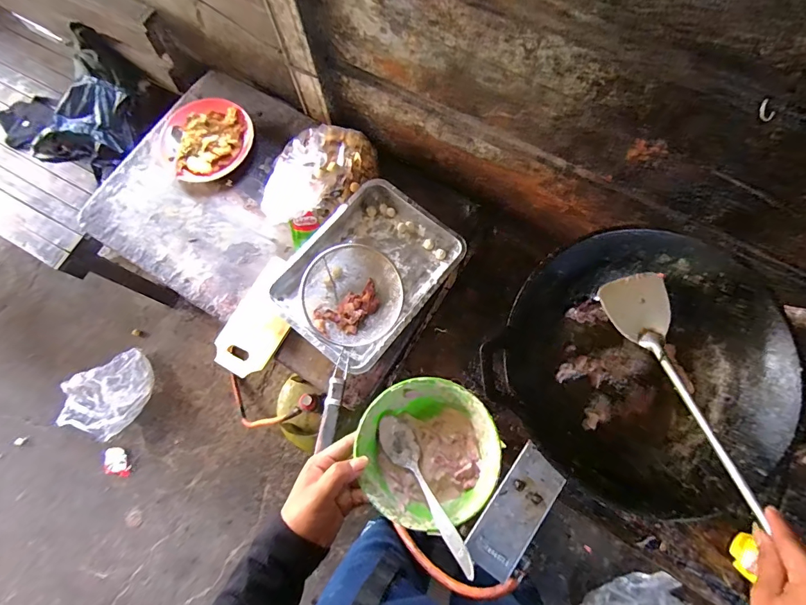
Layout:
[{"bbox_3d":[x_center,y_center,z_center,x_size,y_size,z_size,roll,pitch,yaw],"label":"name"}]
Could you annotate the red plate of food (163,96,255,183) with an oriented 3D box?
[{"bbox_3d":[-0.446,-0.382,0.932,0.201,0.045,0.221,-1,75,2],"label":"red plate of food"}]

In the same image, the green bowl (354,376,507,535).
[{"bbox_3d":[0.027,0.157,0.445,0.143,0.058,0.142,-1,75,2],"label":"green bowl"}]

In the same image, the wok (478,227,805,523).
[{"bbox_3d":[0.351,0.084,0.620,0.373,0.156,0.363,40,80,12],"label":"wok"}]

